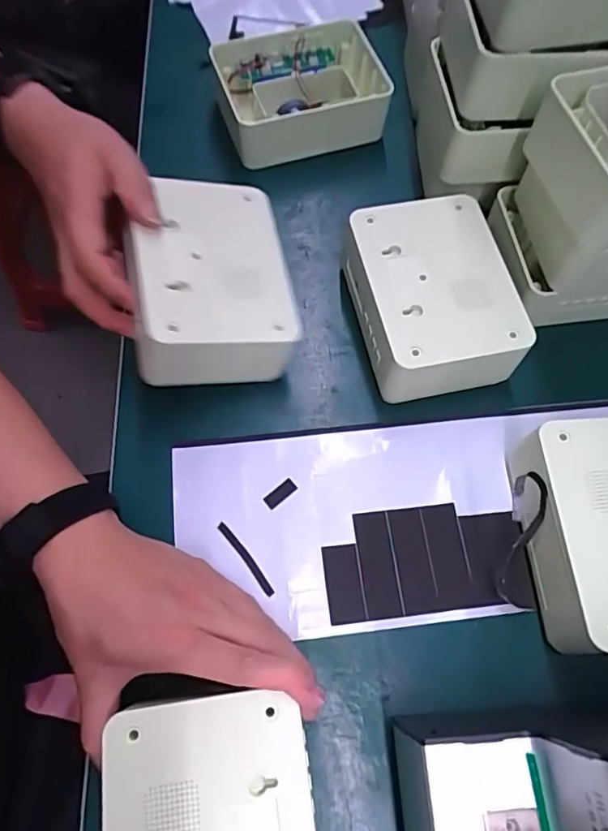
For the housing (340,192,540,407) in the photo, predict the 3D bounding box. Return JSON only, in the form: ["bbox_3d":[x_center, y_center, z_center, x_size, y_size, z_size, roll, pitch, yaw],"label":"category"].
[{"bbox_3d":[0.093,-0.090,0.415,0.104,0.062,0.139,-11,68,-7],"label":"housing"}]

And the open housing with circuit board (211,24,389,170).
[{"bbox_3d":[-0.005,-0.301,0.508,0.138,0.062,0.110,-15,69,-8],"label":"open housing with circuit board"}]

